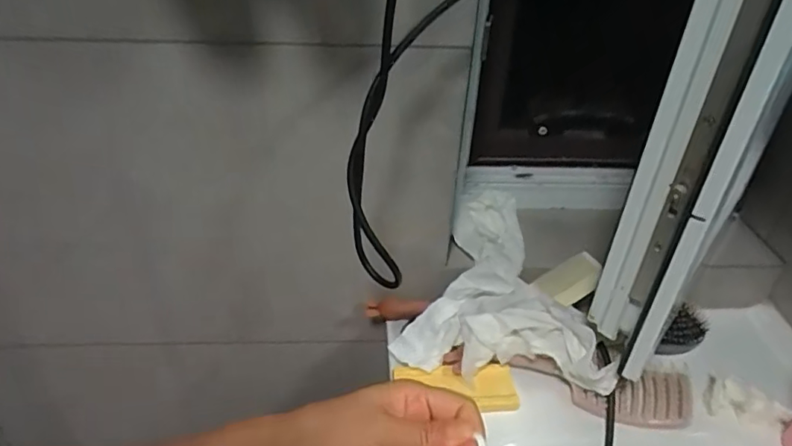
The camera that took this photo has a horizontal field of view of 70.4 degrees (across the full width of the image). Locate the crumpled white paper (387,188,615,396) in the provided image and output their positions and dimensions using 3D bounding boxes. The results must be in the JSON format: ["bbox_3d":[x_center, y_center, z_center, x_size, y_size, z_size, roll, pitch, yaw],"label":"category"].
[{"bbox_3d":[0.138,0.081,0.673,0.226,0.105,0.241,11,37,12],"label":"crumpled white paper"}]

